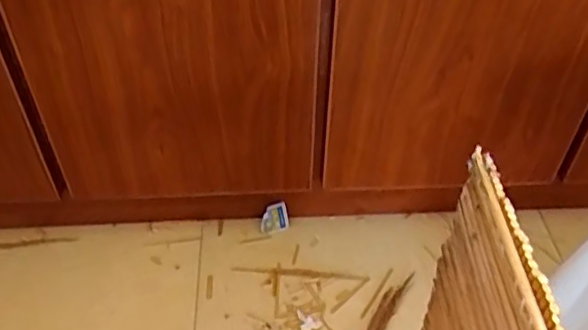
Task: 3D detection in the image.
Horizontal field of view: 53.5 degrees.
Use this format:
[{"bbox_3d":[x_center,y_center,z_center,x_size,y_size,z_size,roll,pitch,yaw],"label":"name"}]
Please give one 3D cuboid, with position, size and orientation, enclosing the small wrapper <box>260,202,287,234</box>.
[{"bbox_3d":[-0.033,0.086,0.945,0.044,0.049,0.007,-8,20,-5],"label":"small wrapper"}]

